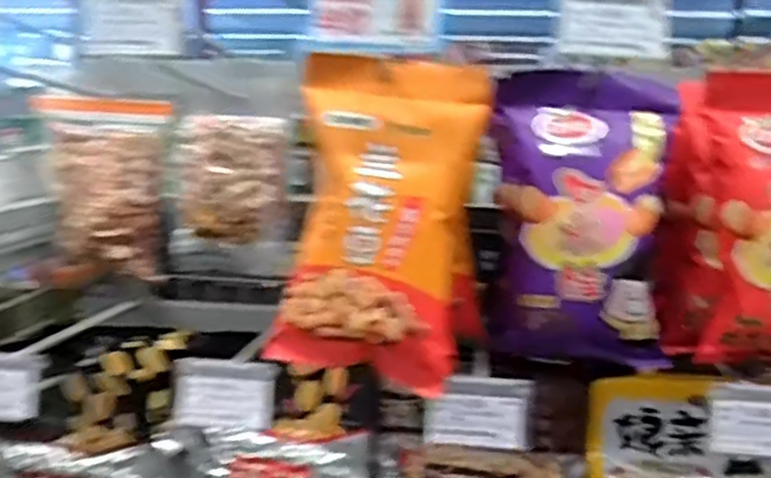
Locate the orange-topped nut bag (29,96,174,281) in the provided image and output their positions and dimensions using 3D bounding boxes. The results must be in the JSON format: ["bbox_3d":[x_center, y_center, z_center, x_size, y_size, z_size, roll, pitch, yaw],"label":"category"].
[{"bbox_3d":[-0.256,-0.047,0.701,0.118,0.156,0.030,3,9,11],"label":"orange-topped nut bag"}]

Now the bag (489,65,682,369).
[{"bbox_3d":[0.135,-0.010,0.536,0.116,0.192,0.064,3,9,11],"label":"bag"}]

